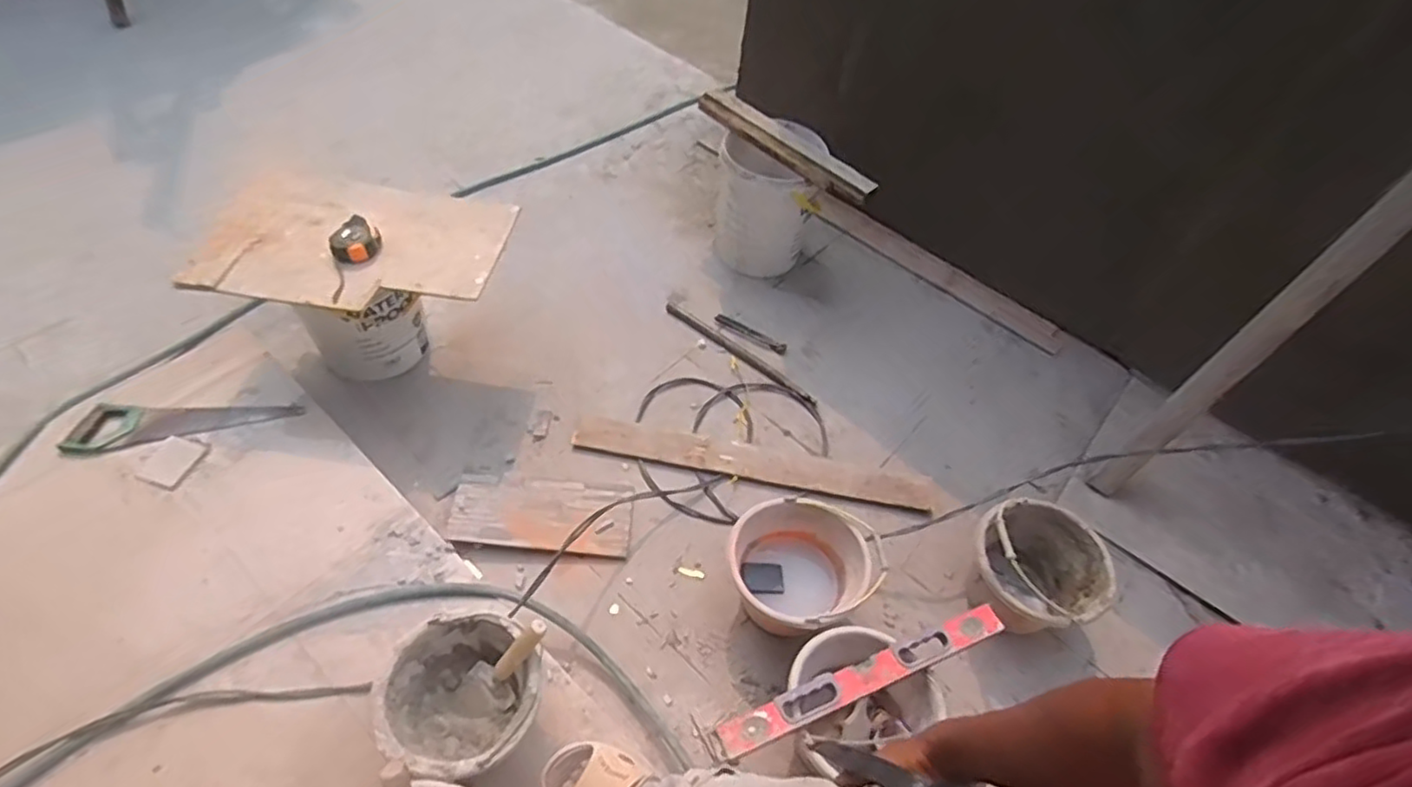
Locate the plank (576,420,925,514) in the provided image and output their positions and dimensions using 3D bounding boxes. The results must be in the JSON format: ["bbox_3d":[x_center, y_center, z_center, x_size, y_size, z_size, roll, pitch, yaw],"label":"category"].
[{"bbox_3d":[0.116,0.167,1.653,0.857,0.028,0.114,11,54,2],"label":"plank"}]

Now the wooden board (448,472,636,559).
[{"bbox_3d":[-0.361,0.267,1.516,0.386,0.025,0.185,7,48,-3],"label":"wooden board"}]

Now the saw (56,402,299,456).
[{"bbox_3d":[-1.134,0.071,1.477,0.447,0.039,0.134,-2,55,-7],"label":"saw"}]

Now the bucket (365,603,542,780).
[{"bbox_3d":[-0.396,0.509,1.142,0.239,0.182,0.246,3,54,-4],"label":"bucket"}]

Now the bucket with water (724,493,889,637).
[{"bbox_3d":[0.190,0.372,1.425,0.308,0.178,0.274,-27,61,-22],"label":"bucket with water"}]

